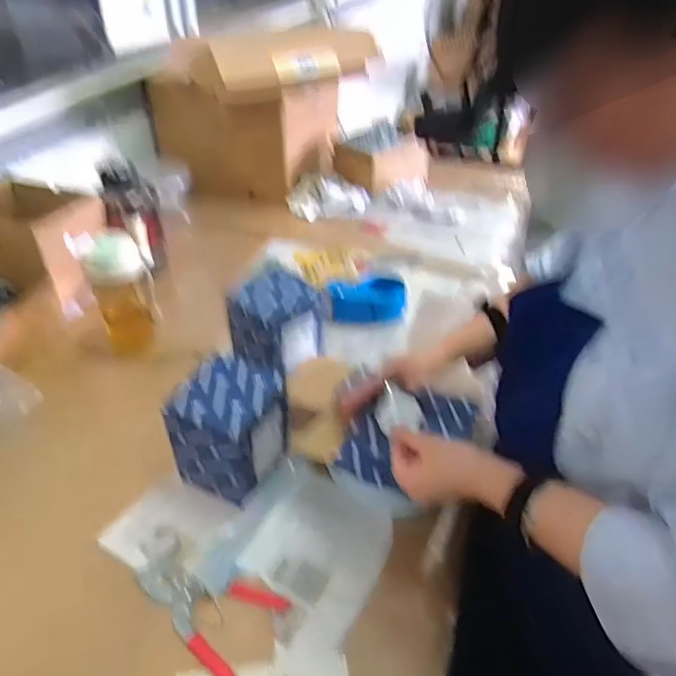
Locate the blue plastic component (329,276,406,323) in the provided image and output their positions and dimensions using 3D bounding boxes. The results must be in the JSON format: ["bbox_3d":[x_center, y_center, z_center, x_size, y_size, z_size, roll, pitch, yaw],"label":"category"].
[{"bbox_3d":[0.055,-0.061,0.939,0.137,0.057,0.066,-6,40,-9],"label":"blue plastic component"}]

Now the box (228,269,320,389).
[{"bbox_3d":[-0.096,-0.013,0.820,0.109,0.133,0.108,29,46,30],"label":"box"}]

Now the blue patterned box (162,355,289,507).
[{"bbox_3d":[-0.130,0.113,0.662,0.112,0.129,0.112,20,42,21],"label":"blue patterned box"}]

